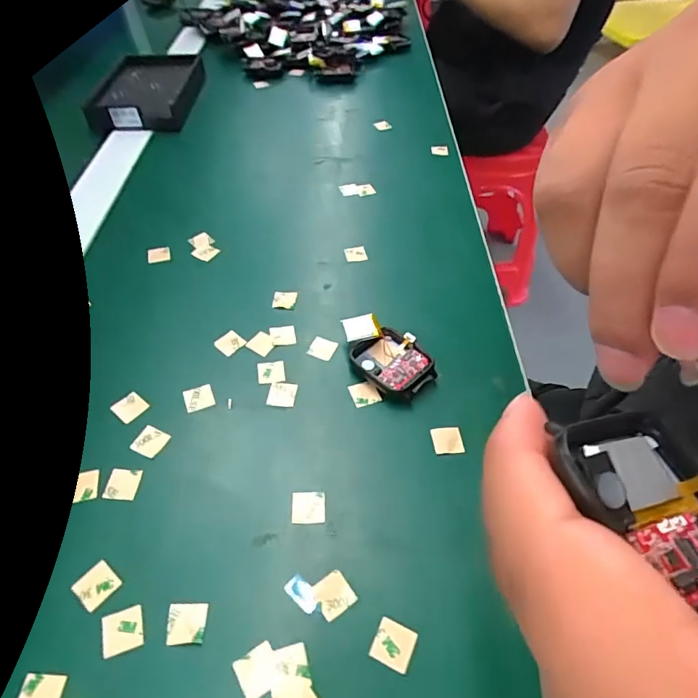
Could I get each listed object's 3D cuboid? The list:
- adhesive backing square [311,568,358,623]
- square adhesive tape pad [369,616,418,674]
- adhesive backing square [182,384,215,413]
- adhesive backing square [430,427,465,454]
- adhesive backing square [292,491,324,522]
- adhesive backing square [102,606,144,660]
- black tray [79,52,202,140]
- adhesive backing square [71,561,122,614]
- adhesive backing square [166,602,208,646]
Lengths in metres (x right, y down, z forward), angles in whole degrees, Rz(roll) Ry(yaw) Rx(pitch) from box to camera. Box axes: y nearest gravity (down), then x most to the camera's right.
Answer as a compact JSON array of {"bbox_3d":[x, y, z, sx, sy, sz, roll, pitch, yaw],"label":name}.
[{"bbox_3d":[-0.007,0.105,0.203,0.015,0.004,0.016,-29,55,-23],"label":"adhesive backing square"},{"bbox_3d":[0.018,0.120,0.191,0.016,0.004,0.015,19,52,15],"label":"square adhesive tape pad"},{"bbox_3d":[-0.085,0.028,0.266,0.016,0.004,0.015,-17,58,-13],"label":"adhesive backing square"},{"bbox_3d":[0.053,0.049,0.251,0.016,0.004,0.015,-4,50,-3],"label":"adhesive backing square"},{"bbox_3d":[-0.019,0.075,0.225,0.016,0.004,0.015,-1,50,-1],"label":"adhesive backing square"},{"bbox_3d":[-0.093,0.115,0.193,0.015,0.004,0.015,-15,52,-14],"label":"adhesive backing square"},{"bbox_3d":[-0.215,-0.277,0.503,0.102,0.023,0.148,-4,50,-3],"label":"black tray"},{"bbox_3d":[-0.109,0.102,0.204,0.016,0.004,0.015,31,55,23],"label":"adhesive backing square"},{"bbox_3d":[-0.067,0.112,0.194,0.015,0.004,0.015,-3,50,-3],"label":"adhesive backing square"}]

